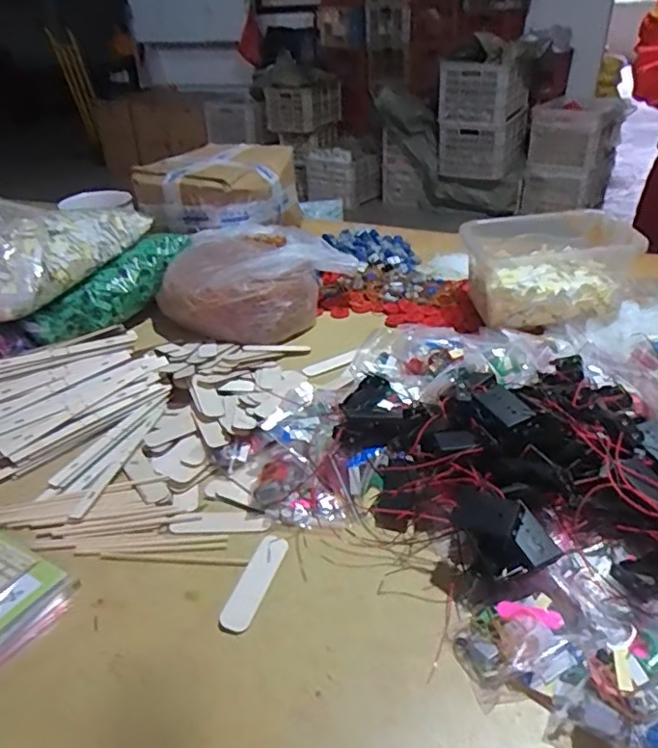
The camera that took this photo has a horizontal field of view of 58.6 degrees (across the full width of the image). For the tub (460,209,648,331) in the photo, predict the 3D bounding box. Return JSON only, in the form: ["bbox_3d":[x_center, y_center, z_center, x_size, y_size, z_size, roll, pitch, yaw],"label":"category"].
[{"bbox_3d":[0.338,-0.168,0.924,0.229,0.118,0.187,-5,33,-5],"label":"tub"}]

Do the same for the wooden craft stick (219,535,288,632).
[{"bbox_3d":[-0.068,0.191,0.542,0.029,0.004,0.103,15,36,12],"label":"wooden craft stick"}]

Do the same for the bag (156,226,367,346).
[{"bbox_3d":[-0.129,-0.157,0.990,0.249,0.110,0.279,15,37,25],"label":"bag"}]

